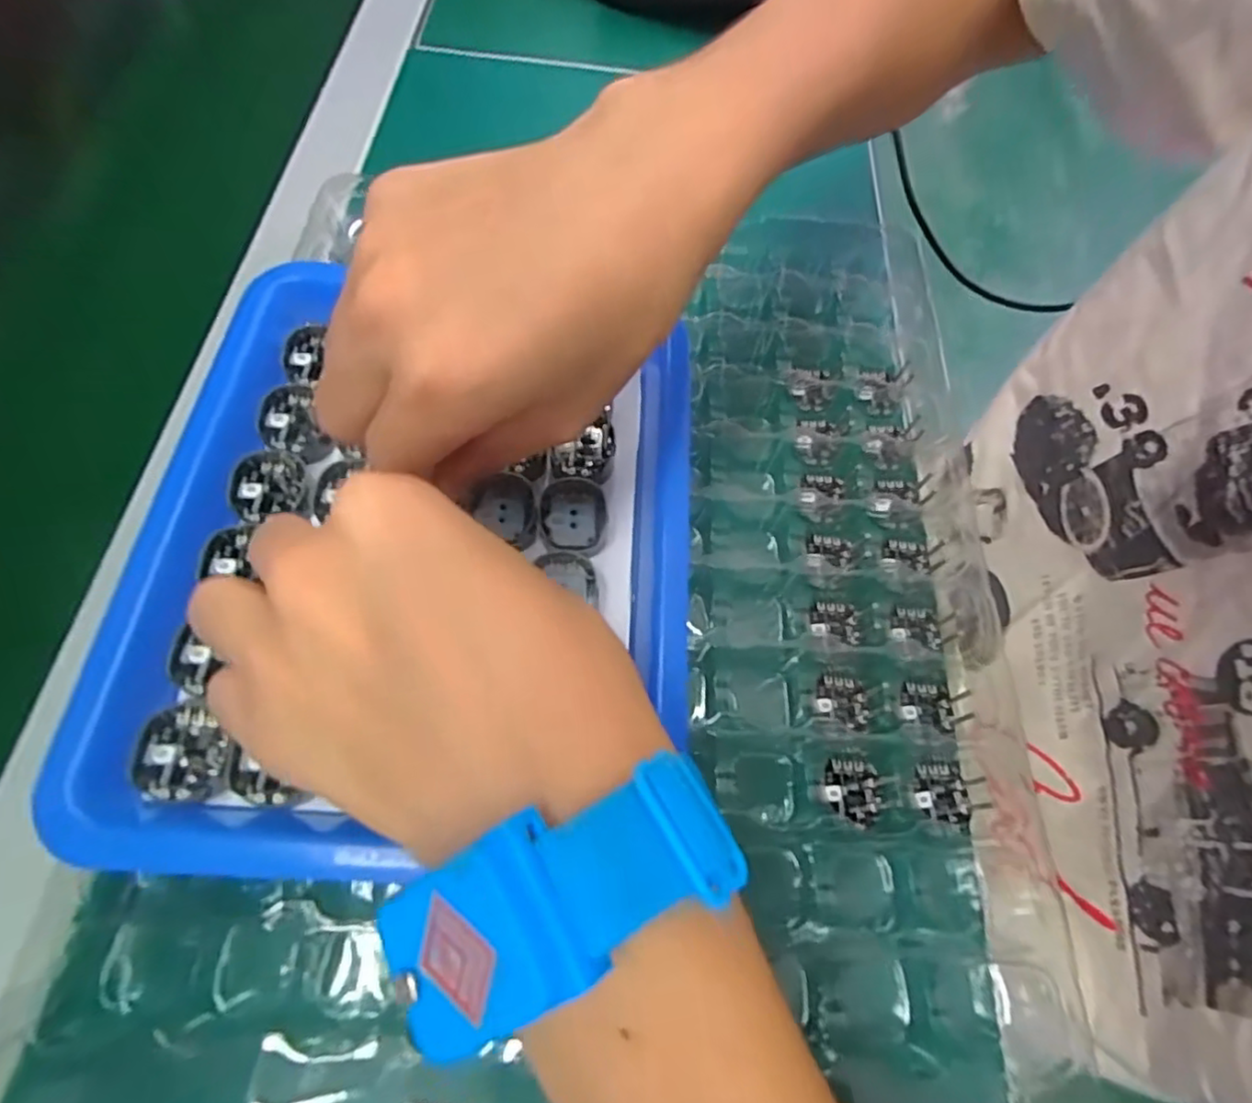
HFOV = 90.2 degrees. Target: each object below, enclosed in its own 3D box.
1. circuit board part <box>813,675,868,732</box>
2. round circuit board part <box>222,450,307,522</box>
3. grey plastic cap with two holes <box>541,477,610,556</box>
[{"bbox_3d":[0.081,0.056,0.235,0.019,0.004,0.019,6,65,0],"label":"circuit board part"},{"bbox_3d":[-0.126,-0.024,0.219,0.025,0.005,0.024,-25,69,-13],"label":"round circuit board part"},{"bbox_3d":[-0.019,-0.013,0.227,0.023,0.004,0.030,-5,66,-5],"label":"grey plastic cap with two holes"}]

